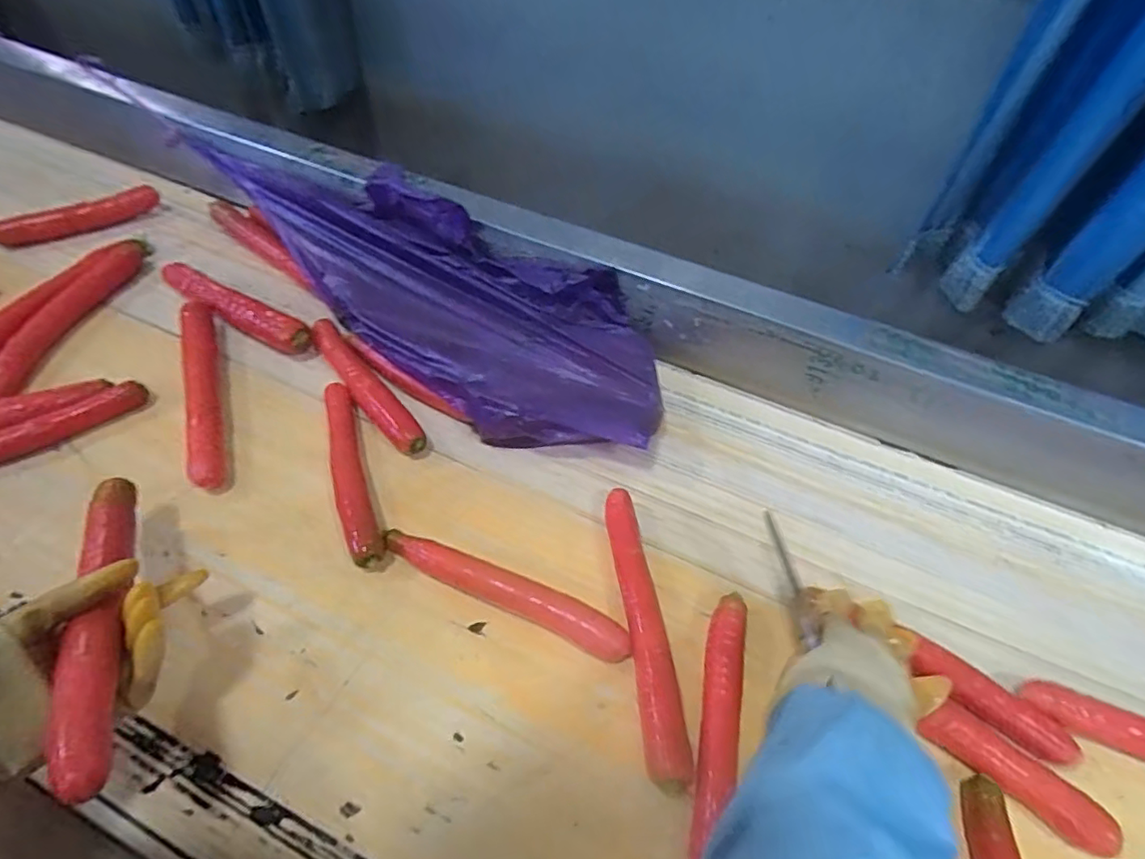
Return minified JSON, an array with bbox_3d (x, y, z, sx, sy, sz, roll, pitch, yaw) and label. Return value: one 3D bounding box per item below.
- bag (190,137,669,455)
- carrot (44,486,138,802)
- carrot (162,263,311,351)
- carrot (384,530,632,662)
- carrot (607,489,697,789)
[{"bbox_3d":[-0.206,-0.216,0.787,0.760,0.162,0.240,36,56,17],"label":"bag"},{"bbox_3d":[-0.357,0.135,0.446,0.031,0.030,0.295,-22,41,-19],"label":"carrot"},{"bbox_3d":[-0.443,-0.158,0.772,0.243,0.034,0.037,29,54,12],"label":"carrot"},{"bbox_3d":[-0.066,0.152,0.555,0.251,0.033,0.035,24,53,9],"label":"carrot"},{"bbox_3d":[0.064,0.177,0.541,0.035,0.036,0.269,0,53,-10],"label":"carrot"}]

